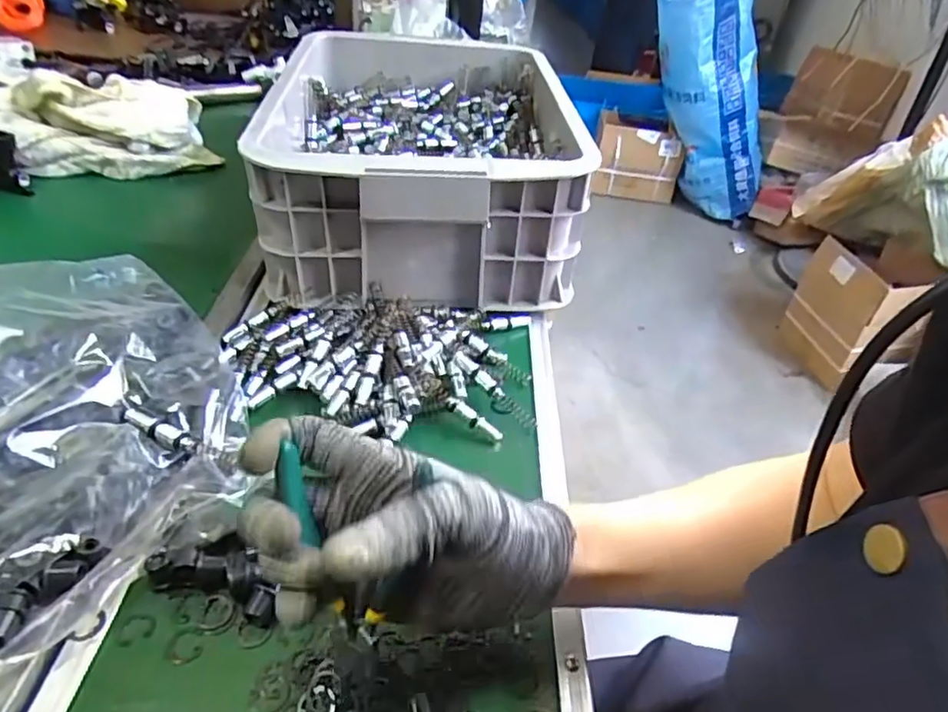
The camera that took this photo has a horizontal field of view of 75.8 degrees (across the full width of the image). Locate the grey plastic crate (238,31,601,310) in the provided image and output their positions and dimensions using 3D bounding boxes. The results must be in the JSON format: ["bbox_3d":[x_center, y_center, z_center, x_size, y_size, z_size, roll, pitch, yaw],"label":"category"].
[{"bbox_3d":[-0.056,-0.211,0.661,0.297,0.156,0.380,1,40,-8],"label":"grey plastic crate"}]

